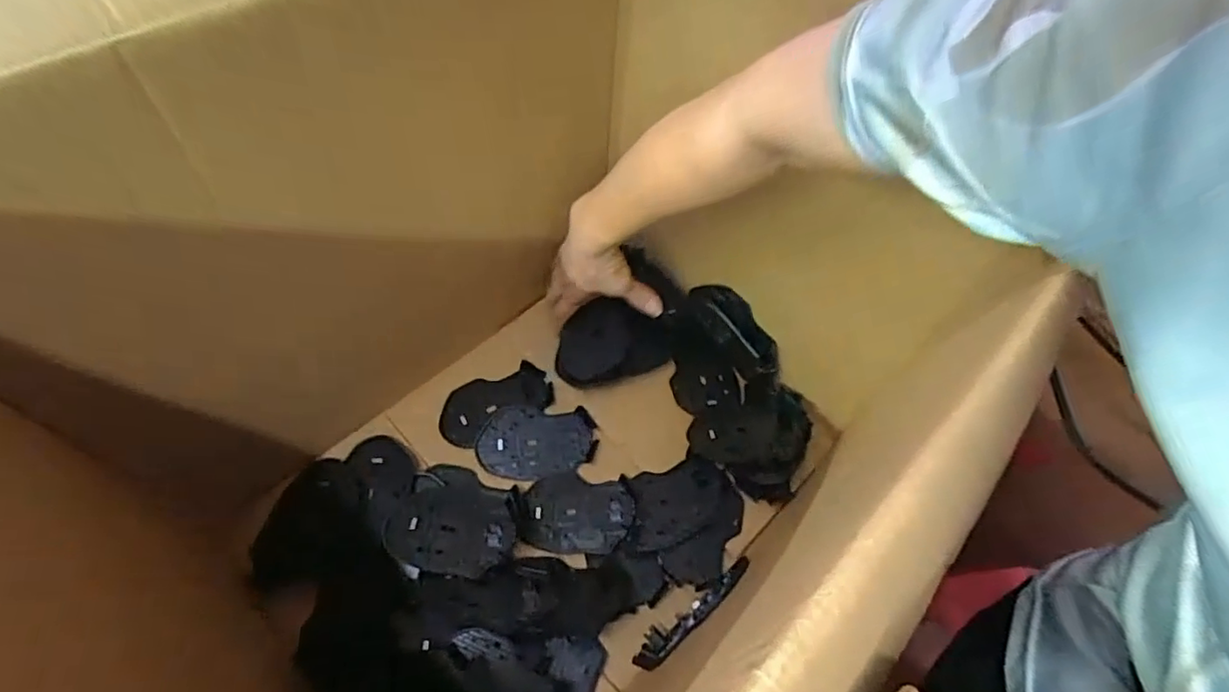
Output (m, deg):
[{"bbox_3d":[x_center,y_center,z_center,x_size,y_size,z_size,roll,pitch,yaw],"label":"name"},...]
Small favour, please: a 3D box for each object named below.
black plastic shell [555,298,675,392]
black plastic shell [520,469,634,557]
[{"bbox_3d":[-0.002,-0.005,0.624,0.121,0.018,0.084,-10,89,-9],"label":"black plastic shell"},{"bbox_3d":[-0.035,0.155,0.550,0.104,0.012,0.074,8,57,-2],"label":"black plastic shell"}]

